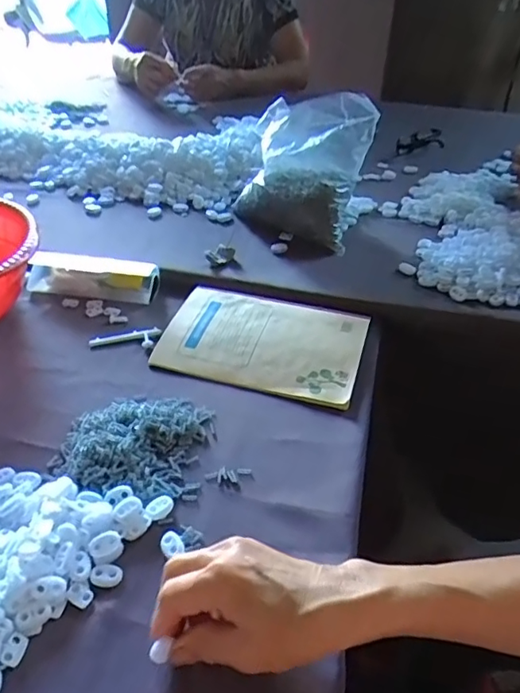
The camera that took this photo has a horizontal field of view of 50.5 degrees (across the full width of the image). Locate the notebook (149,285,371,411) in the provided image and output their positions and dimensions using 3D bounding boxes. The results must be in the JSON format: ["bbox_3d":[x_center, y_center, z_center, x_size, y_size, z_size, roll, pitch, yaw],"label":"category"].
[{"bbox_3d":[0.005,-0.010,0.584,0.203,0.009,0.140,11,41,14],"label":"notebook"}]

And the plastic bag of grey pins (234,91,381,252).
[{"bbox_3d":[0.055,-0.244,0.742,0.157,0.152,0.139,19,44,22],"label":"plastic bag of grey pins"}]

